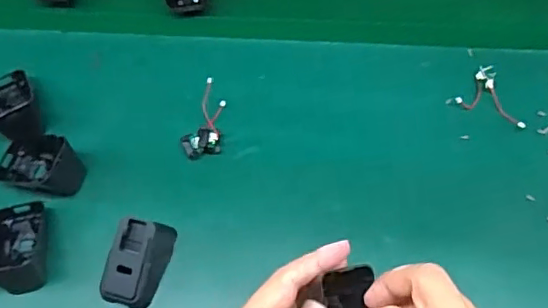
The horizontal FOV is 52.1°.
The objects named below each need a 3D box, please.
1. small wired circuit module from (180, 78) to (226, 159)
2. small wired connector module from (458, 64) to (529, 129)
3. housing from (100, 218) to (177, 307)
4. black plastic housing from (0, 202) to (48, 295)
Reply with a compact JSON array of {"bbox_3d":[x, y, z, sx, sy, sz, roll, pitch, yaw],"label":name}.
[{"bbox_3d":[-0.061,-0.037,0.491,0.033,0.022,0.081,1,64,3],"label":"small wired circuit module"},{"bbox_3d":[0.198,-0.052,0.496,0.060,0.010,0.048,24,66,14],"label":"small wired connector module"},{"bbox_3d":[-0.106,0.083,0.436,0.038,0.040,0.066,16,66,10],"label":"housing"},{"bbox_3d":[-0.203,0.071,0.444,0.049,0.035,0.075,-8,64,-2],"label":"black plastic housing"}]

